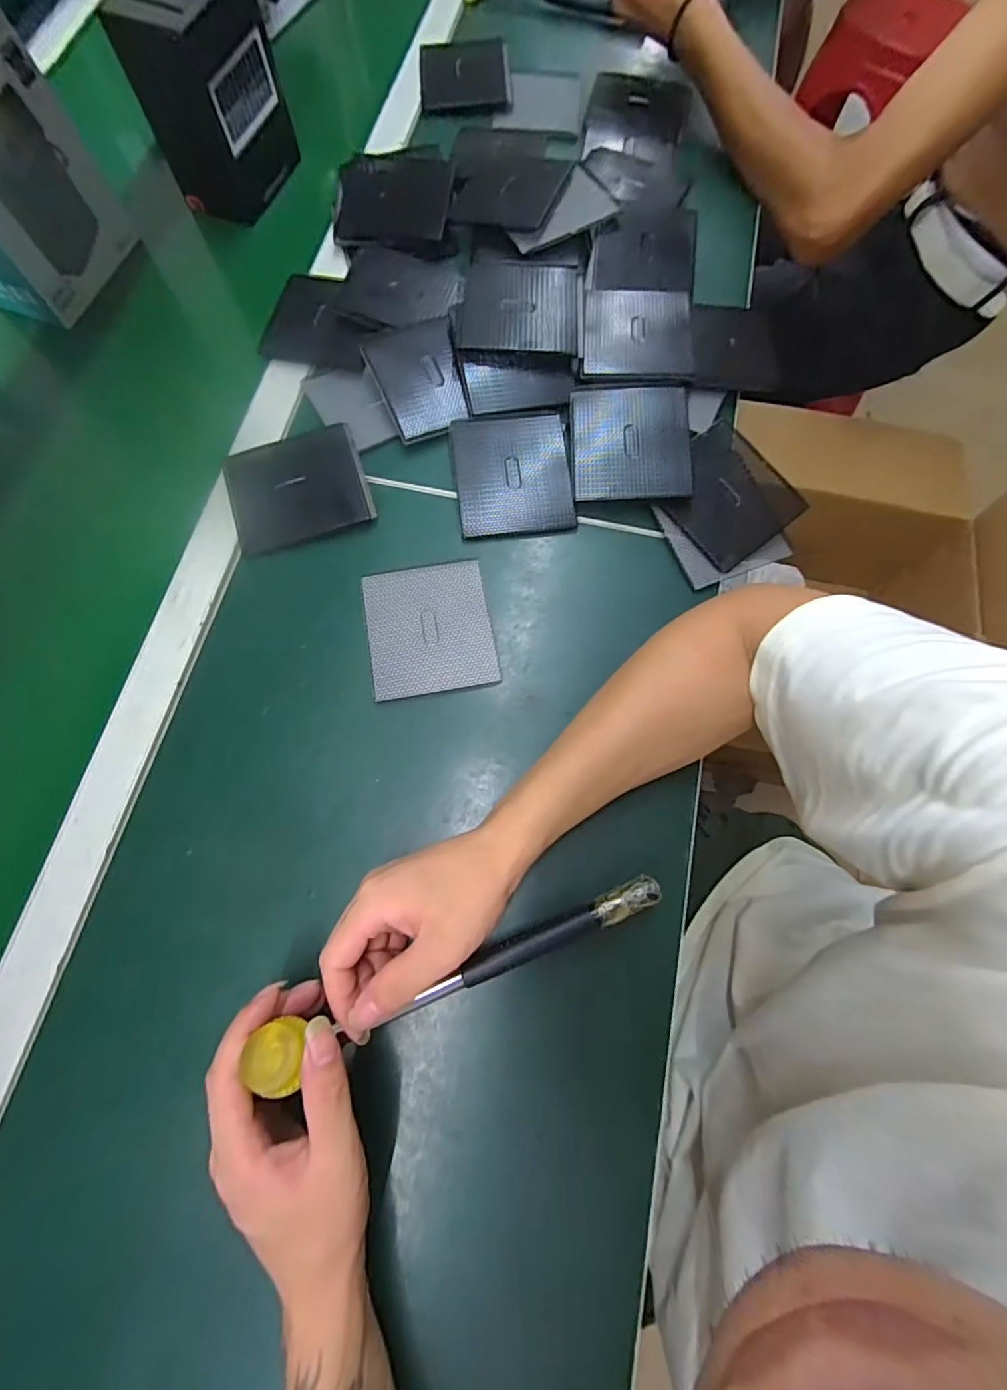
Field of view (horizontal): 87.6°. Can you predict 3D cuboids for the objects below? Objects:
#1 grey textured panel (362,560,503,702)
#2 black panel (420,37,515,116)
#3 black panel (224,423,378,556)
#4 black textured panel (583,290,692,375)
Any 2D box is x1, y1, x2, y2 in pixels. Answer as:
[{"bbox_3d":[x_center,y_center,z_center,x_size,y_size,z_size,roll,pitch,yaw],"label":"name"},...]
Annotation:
[{"bbox_3d":[-0.060,-0.055,0.426,0.097,0.004,0.111,-9,73,-7],"label":"grey textured panel"},{"bbox_3d":[-0.044,-0.715,0.606,0.103,0.012,0.115,-3,73,-1],"label":"black panel"},{"bbox_3d":[-0.176,-0.177,0.448,0.115,0.024,0.089,-21,74,-6],"label":"black panel"},{"bbox_3d":[0.126,-0.337,0.487,0.097,0.010,0.110,5,73,2],"label":"black textured panel"}]

